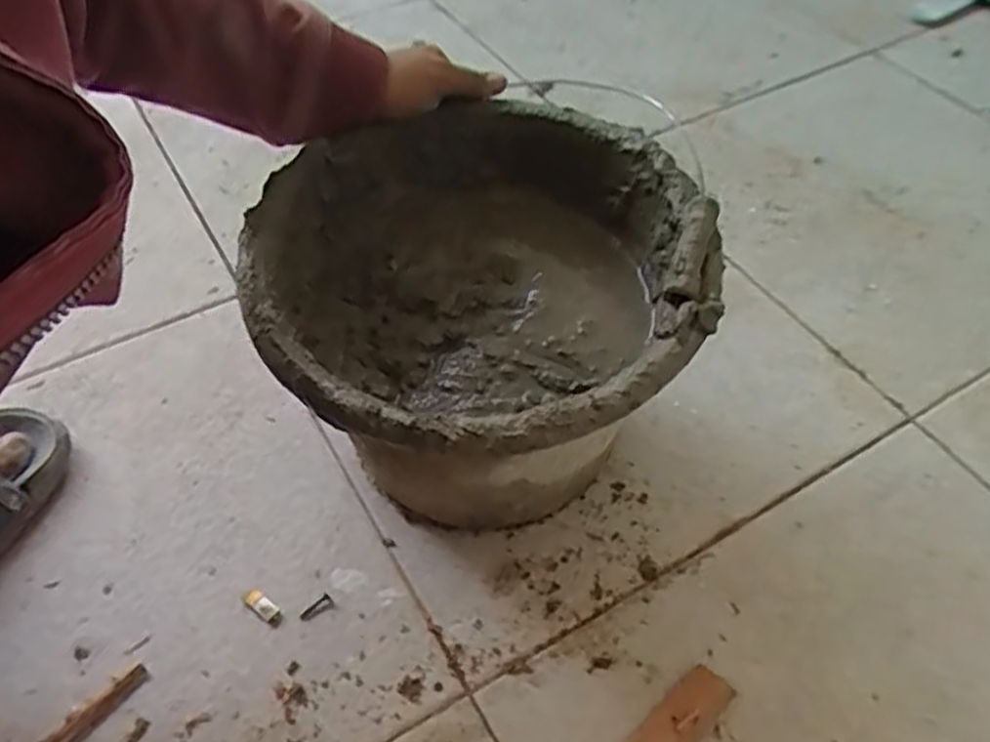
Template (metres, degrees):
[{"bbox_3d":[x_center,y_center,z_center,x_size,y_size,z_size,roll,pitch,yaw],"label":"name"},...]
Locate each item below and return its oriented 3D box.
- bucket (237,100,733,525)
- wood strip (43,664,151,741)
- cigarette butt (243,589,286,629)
[{"bbox_3d":[-0.005,-0.028,0.514,0.269,0.172,0.259,-1,52,1],"label":"bucket"},{"bbox_3d":[-0.249,0.213,0.475,0.018,0.005,0.080,34,60,25],"label":"wood strip"},{"bbox_3d":[-0.154,0.157,0.518,0.033,0.004,0.012,31,59,23],"label":"cigarette butt"}]

